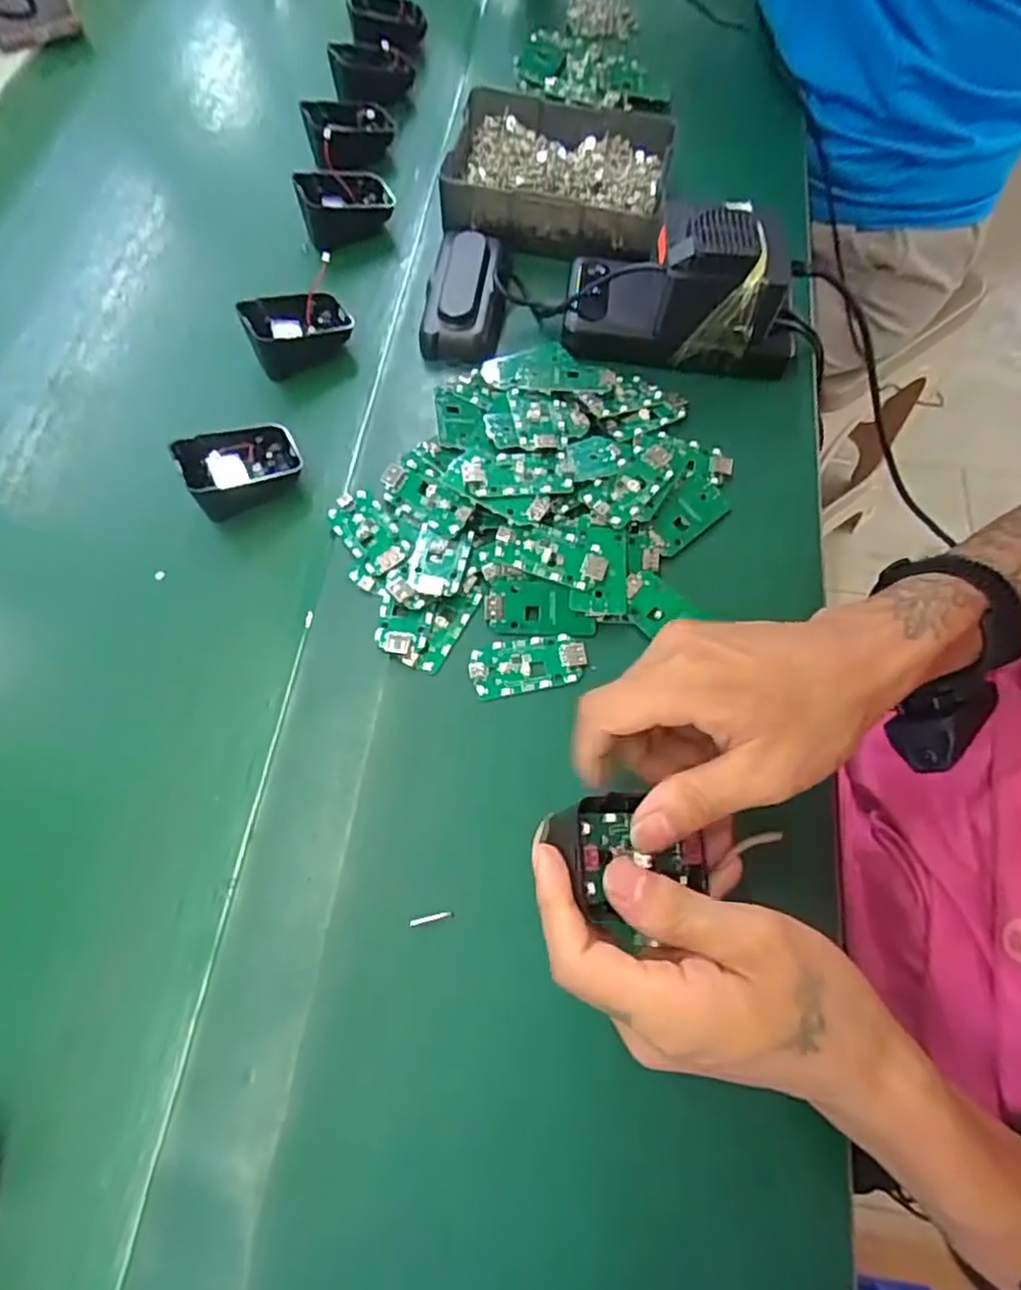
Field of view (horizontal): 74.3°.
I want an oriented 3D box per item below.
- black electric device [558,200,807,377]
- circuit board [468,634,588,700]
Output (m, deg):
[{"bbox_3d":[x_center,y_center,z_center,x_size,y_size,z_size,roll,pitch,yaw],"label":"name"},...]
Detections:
[{"bbox_3d":[0.115,-0.235,0.435,0.151,0.074,0.073,13,65,4],"label":"black electric device"},{"bbox_3d":[0.010,0.010,0.377,0.064,0.004,0.032,-10,65,-7],"label":"circuit board"}]

